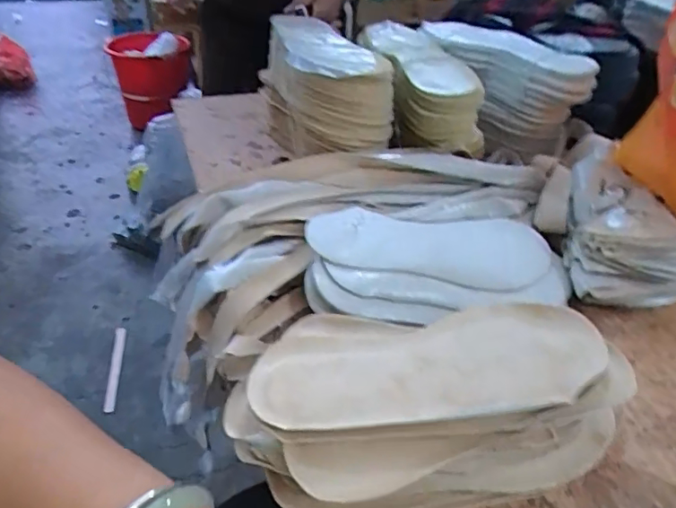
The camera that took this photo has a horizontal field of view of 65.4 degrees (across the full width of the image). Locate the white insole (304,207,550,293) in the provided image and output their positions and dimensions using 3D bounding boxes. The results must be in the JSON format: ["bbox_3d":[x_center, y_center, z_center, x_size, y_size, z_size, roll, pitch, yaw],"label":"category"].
[{"bbox_3d":[0.091,-0.005,0.488,0.235,0.010,0.090,5,42,-11],"label":"white insole"}]

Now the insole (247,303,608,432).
[{"bbox_3d":[0.065,0.075,0.353,0.237,0.011,0.083,-4,39,-6],"label":"insole"}]

